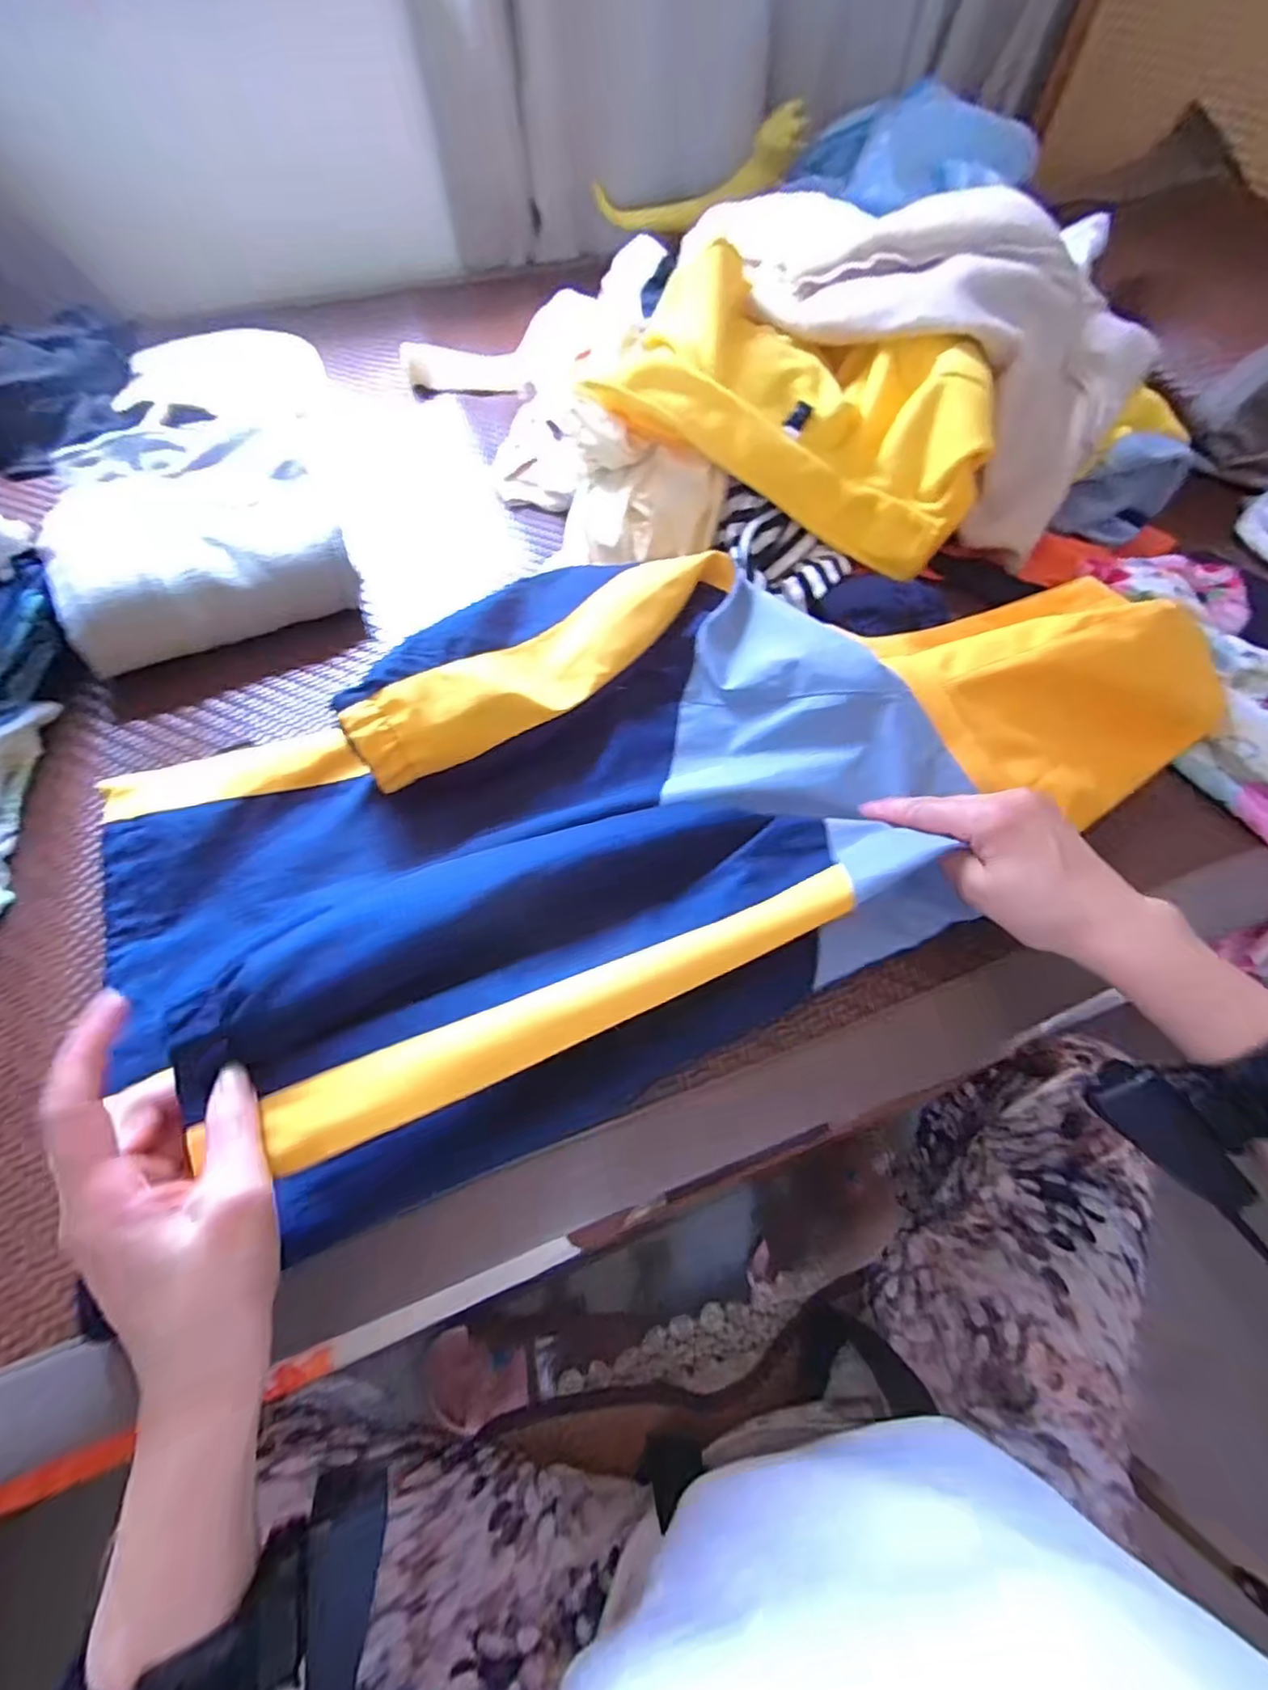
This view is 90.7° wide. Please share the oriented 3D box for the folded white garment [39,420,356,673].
[{"bbox_3d":[-0.382,-0.281,0.563,0.227,0.070,0.256,-17,59,-10],"label":"folded white garment"}]

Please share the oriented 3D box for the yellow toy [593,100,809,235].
[{"bbox_3d":[0.105,-1.055,0.997,0.326,0.098,0.082,-6,56,19],"label":"yellow toy"}]

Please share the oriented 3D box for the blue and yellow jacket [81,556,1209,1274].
[{"bbox_3d":[0.022,-0.069,0.427,0.718,0.093,0.345,-23,60,-13],"label":"blue and yellow jacket"}]

